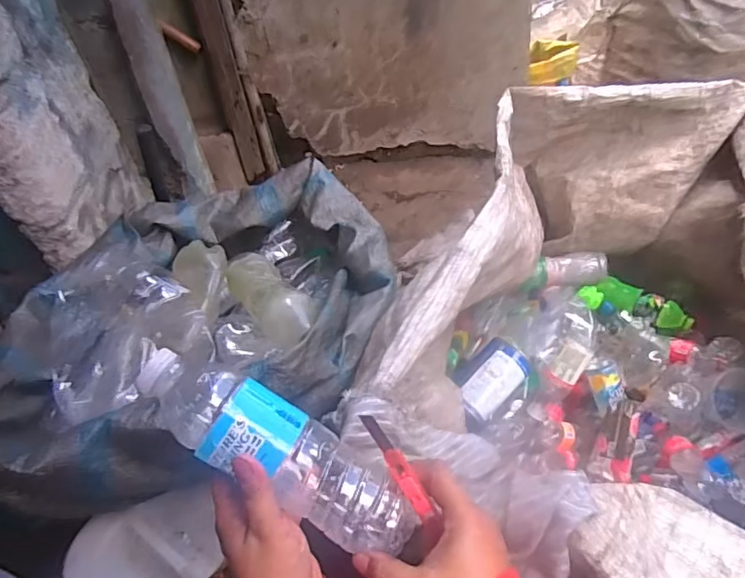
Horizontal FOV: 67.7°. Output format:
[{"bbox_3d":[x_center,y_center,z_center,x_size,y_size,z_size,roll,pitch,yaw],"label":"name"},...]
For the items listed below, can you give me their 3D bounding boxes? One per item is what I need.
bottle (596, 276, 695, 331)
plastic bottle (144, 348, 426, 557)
[{"bbox_3d":[0.647,0.040,1.327,0.070,0.071,0.215,-35,50,-26],"label":"bottle"},{"bbox_3d":[-0.063,0.114,0.383,0.206,0.067,0.050,39,48,-13],"label":"plastic bottle"}]

